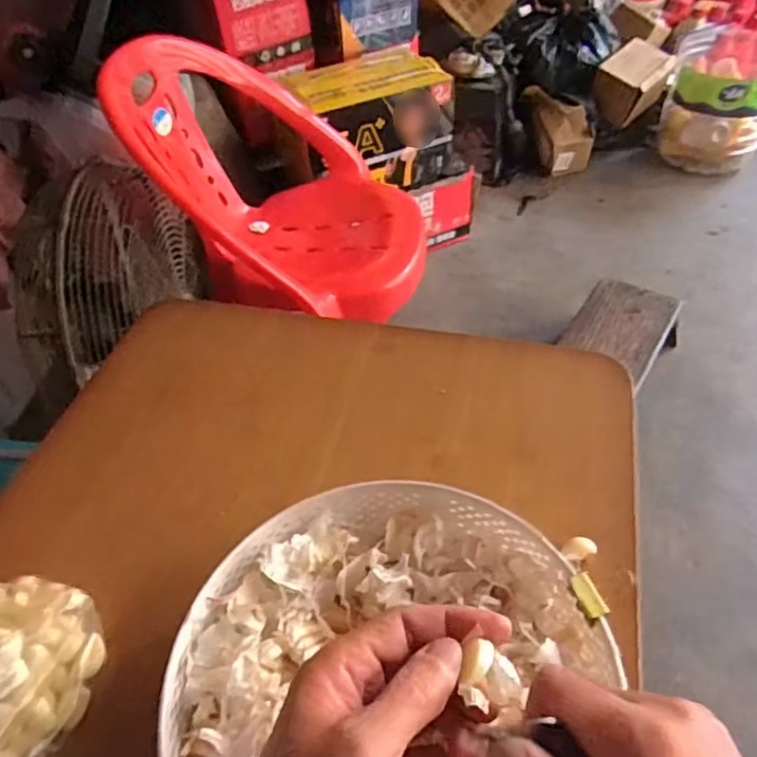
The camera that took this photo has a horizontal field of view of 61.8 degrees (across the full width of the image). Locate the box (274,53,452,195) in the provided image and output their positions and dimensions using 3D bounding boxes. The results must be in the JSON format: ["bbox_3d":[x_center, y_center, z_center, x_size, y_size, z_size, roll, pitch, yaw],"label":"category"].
[{"bbox_3d":[-0.007,-0.514,1.308,0.317,0.211,0.228,-12,45,-6],"label":"box"}]

